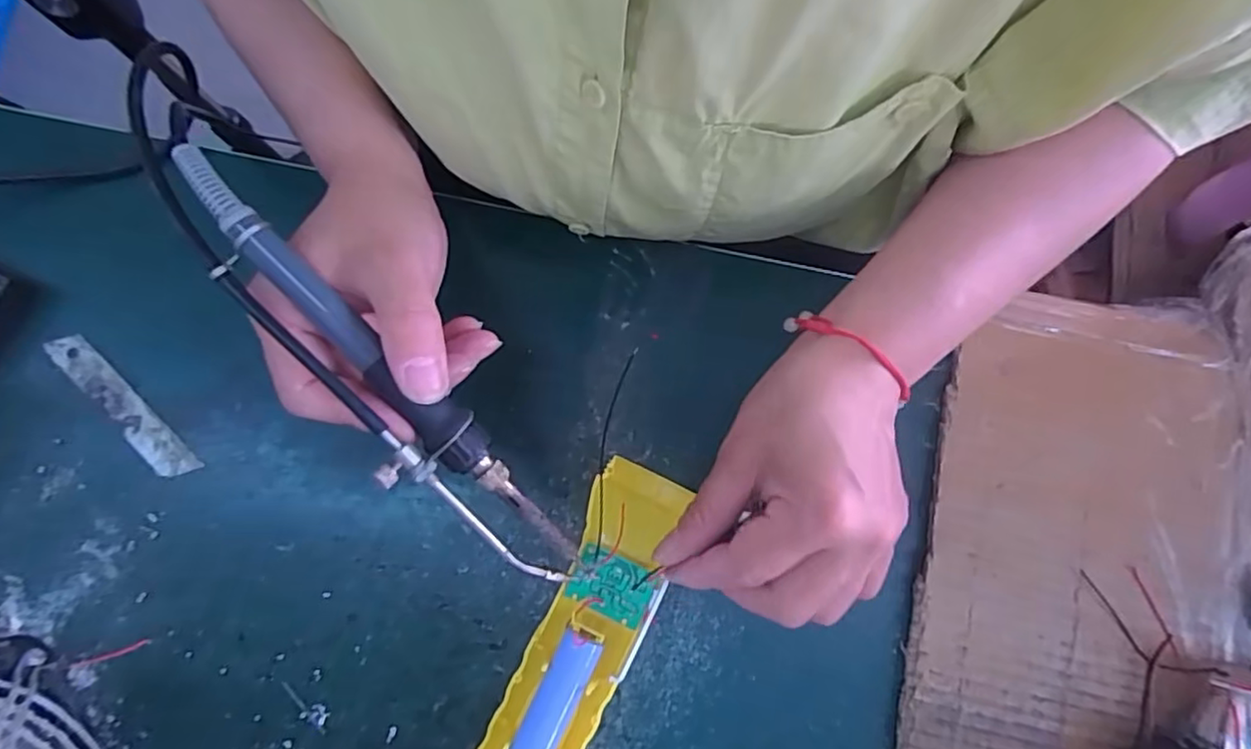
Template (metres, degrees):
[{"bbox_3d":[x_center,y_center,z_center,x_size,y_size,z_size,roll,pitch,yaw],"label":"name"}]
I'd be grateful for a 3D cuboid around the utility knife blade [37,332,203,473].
[{"bbox_3d":[-0.250,0.015,0.318,0.097,0.004,0.018,43,76,6],"label":"utility knife blade"}]

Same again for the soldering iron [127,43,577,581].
[{"bbox_3d":[-0.102,-0.014,0.236,0.039,0.028,0.238,-41,97,-6],"label":"soldering iron"}]

